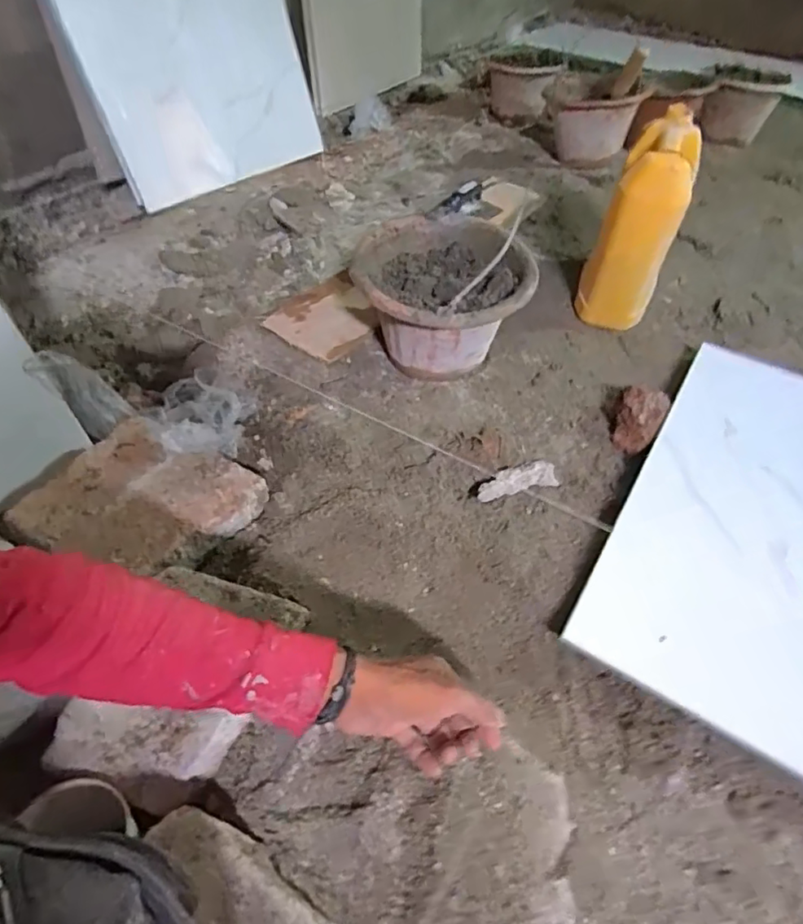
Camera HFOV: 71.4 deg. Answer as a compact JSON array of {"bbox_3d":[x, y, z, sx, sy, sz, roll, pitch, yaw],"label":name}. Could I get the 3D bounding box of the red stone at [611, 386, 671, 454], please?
[{"bbox_3d":[0.325,-0.060,0.765,0.062,0.051,0.115,24,52,19],"label":"red stone"}]

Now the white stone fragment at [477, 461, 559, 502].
[{"bbox_3d":[0.146,0.022,0.703,0.113,0.023,0.029,-14,50,-14],"label":"white stone fragment"}]

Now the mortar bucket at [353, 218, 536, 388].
[{"bbox_3d":[0.060,-0.230,0.832,0.238,0.175,0.244,1,48,-1],"label":"mortar bucket"}]

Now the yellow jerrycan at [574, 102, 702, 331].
[{"bbox_3d":[0.388,-0.384,0.916,0.117,0.284,0.183,23,51,18],"label":"yellow jerrycan"}]

